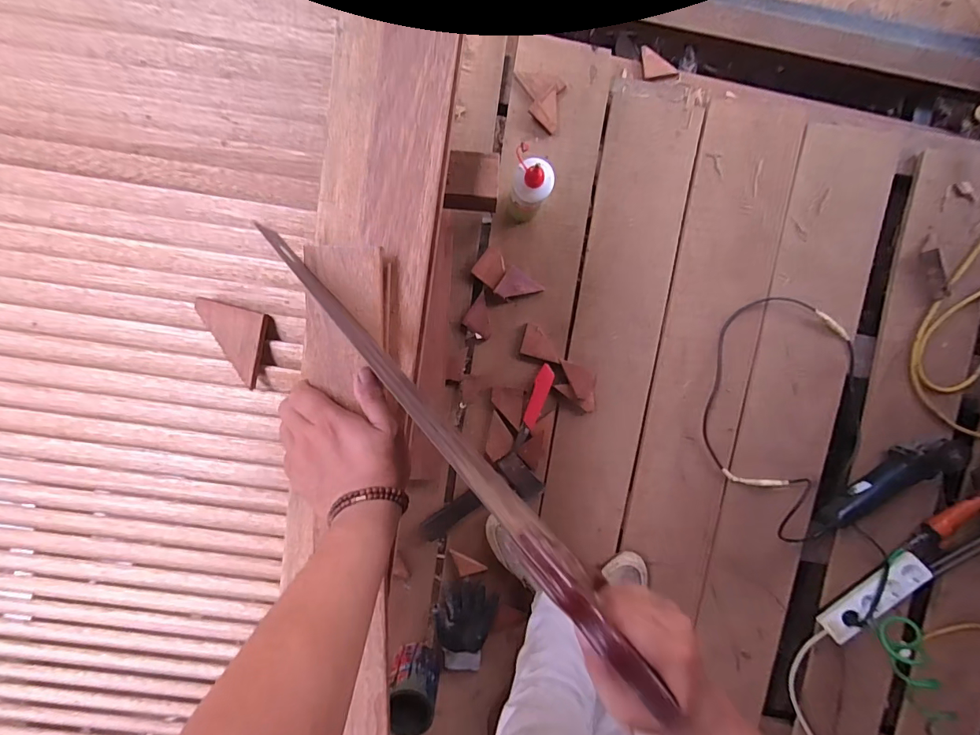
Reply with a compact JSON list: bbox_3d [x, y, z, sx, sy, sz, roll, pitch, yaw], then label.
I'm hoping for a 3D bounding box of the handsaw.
[{"bbox_3d":[-0.028,0.060,0.355,0.018,0.081,0.439,-44,81,10],"label":"handsaw"}]

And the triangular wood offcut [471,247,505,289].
[{"bbox_3d":[0.003,-0.198,0.897,0.056,0.009,0.063,38,96,-5],"label":"triangular wood offcut"}]

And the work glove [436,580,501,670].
[{"bbox_3d":[-0.063,0.585,1.020,0.126,0.020,0.221,14,97,-2],"label":"work glove"}]

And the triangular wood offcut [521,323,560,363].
[{"bbox_3d":[0.108,-0.049,0.922,0.082,0.006,0.063,14,97,-2],"label":"triangular wood offcut"}]

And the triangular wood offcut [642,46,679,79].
[{"bbox_3d":[0.341,-0.613,0.902,0.068,0.013,0.060,-9,98,1],"label":"triangular wood offcut"}]

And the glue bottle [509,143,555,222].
[{"bbox_3d":[0.070,-0.302,0.779,0.068,0.214,0.073,23,100,-3],"label":"glue bottle"}]

